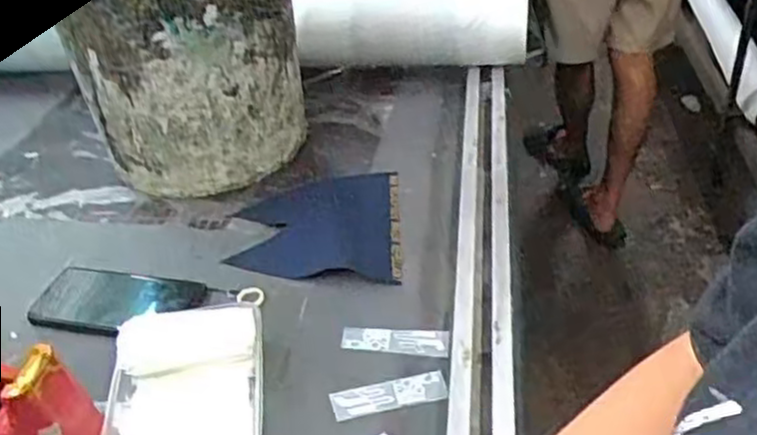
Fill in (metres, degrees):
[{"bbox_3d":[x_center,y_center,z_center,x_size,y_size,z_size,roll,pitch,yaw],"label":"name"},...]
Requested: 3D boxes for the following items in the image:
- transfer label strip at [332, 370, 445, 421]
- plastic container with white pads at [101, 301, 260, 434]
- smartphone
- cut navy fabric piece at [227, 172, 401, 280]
[{"bbox_3d":[0.009,0.145,0.594,0.094,0.004,0.032,-10,37,-5],"label":"transfer label strip"},{"bbox_3d":[-0.157,0.143,0.585,0.124,0.039,0.172,-8,37,-2],"label":"plastic container with white pads"},{"bbox_3d":[-0.247,0.079,0.690,0.150,0.011,0.072,2,38,12],"label":"smartphone"},{"bbox_3d":[-0.065,0.011,0.778,0.170,0.015,0.174,-6,39,5],"label":"cut navy fabric piece"}]

